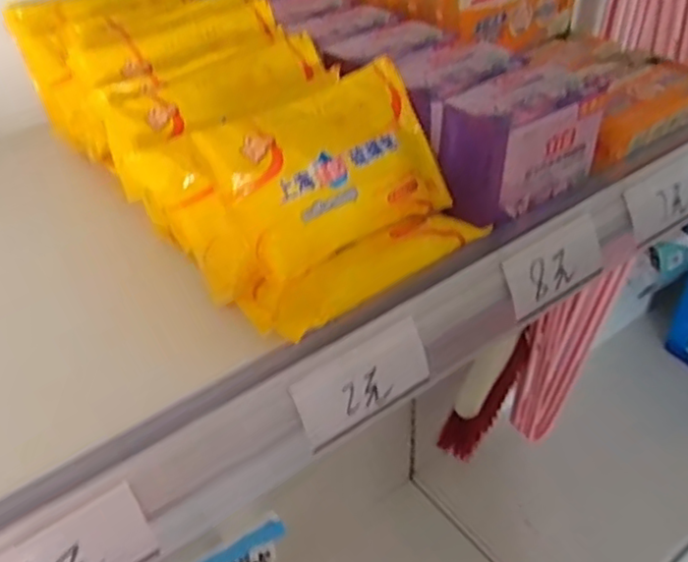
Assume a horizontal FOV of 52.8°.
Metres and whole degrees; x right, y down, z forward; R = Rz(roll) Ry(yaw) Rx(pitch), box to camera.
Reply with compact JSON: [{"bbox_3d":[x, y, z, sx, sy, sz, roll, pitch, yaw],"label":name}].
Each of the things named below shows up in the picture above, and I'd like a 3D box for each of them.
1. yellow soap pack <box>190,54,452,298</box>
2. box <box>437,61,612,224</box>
[{"bbox_3d":[-0.006,-0.050,0.317,0.109,0.024,0.072,-31,86,-30],"label":"yellow soap pack"},{"bbox_3d":[0.091,-0.073,0.357,0.073,0.057,0.048,-25,45,-23],"label":"box"}]

